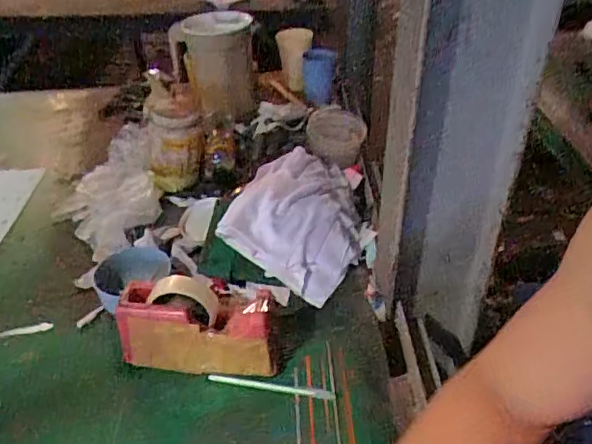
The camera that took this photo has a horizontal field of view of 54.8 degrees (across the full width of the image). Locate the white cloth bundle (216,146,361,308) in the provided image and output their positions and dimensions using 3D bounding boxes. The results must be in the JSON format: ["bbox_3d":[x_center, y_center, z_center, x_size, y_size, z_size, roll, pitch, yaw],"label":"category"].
[{"bbox_3d":[0.016,-0.019,0.924,0.205,0.057,0.294,31,45,-1],"label":"white cloth bundle"}]

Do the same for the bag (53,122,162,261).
[{"bbox_3d":[-0.333,-0.061,1.002,0.177,0.099,0.219,-12,37,-18],"label":"bag"}]

